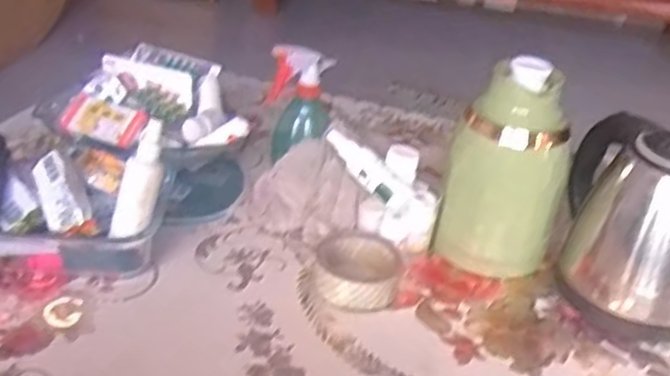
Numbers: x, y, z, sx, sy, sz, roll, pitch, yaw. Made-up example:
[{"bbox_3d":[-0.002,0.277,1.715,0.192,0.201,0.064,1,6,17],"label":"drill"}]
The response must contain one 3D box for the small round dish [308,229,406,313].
[{"bbox_3d":[0.023,0.086,0.745,0.091,0.038,0.091,5,31,-3],"label":"small round dish"}]

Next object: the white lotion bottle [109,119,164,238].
[{"bbox_3d":[-0.191,-0.007,0.703,0.028,0.121,0.033,25,15,27],"label":"white lotion bottle"}]

